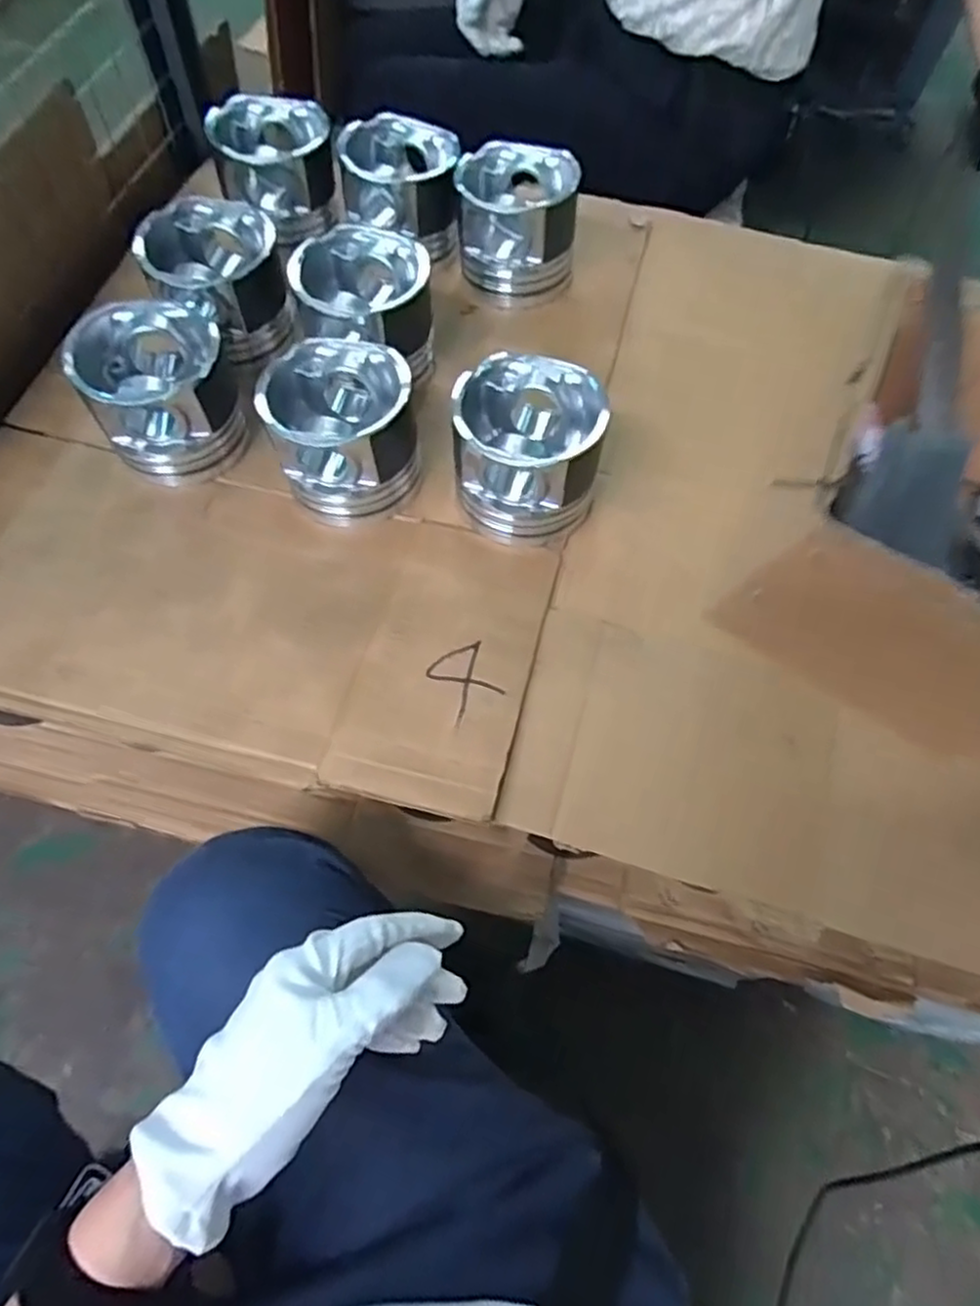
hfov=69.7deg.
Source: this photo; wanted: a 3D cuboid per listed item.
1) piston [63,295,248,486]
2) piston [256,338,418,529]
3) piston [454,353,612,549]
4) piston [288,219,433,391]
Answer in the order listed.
[{"bbox_3d":[-0.268,-0.217,0.581,0.113,0.096,0.109,1,65,-3],"label":"piston"},{"bbox_3d":[-0.119,-0.180,0.567,0.114,0.087,0.111,-9,66,-9],"label":"piston"},{"bbox_3d":[0.027,-0.159,0.554,0.111,0.092,0.113,-1,65,-5],"label":"piston"},{"bbox_3d":[-0.106,-0.304,0.620,0.112,0.088,0.115,1,65,-3],"label":"piston"}]

